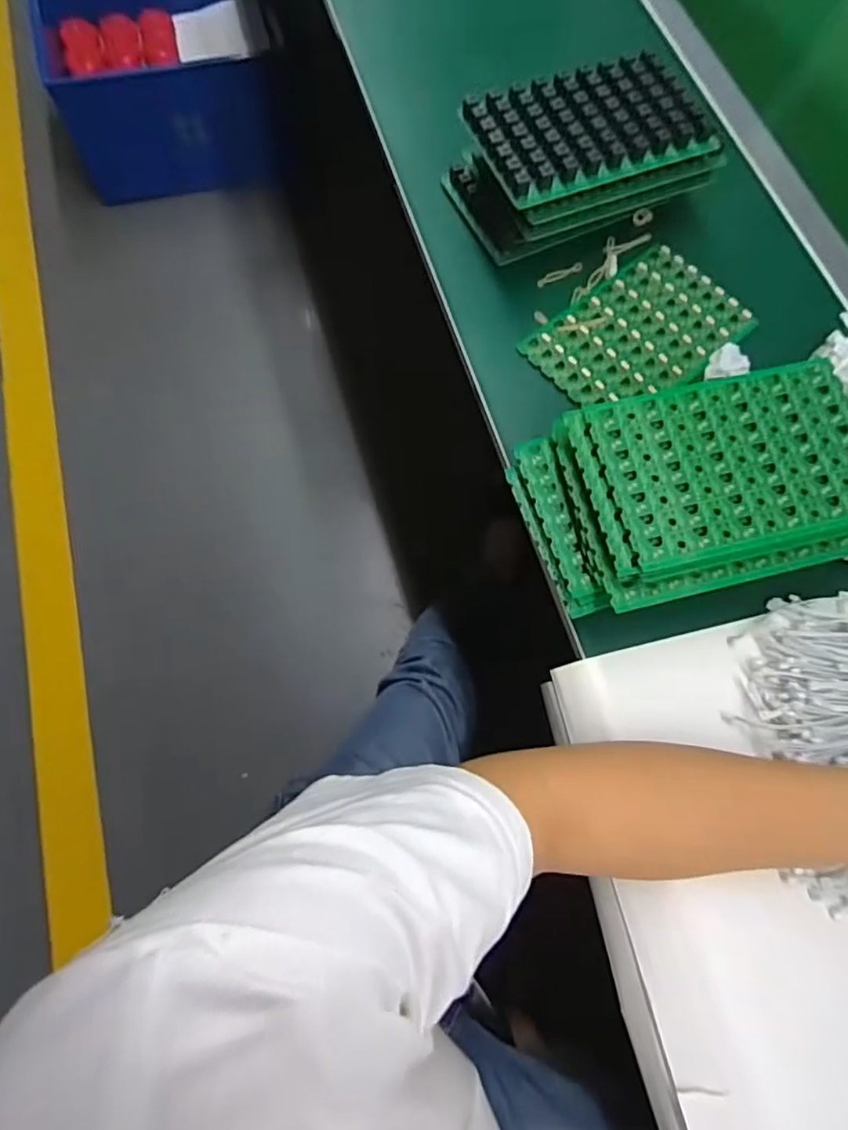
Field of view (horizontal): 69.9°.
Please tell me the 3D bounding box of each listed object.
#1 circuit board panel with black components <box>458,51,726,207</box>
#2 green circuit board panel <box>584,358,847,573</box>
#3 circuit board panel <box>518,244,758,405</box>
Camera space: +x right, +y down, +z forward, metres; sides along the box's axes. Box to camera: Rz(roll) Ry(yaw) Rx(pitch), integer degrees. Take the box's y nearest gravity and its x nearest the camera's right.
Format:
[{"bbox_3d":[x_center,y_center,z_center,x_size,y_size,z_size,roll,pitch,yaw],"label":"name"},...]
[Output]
[{"bbox_3d":[0.135,-0.369,0.509,0.192,0.029,0.106,-21,73,-10],"label":"circuit board panel with black components"},{"bbox_3d":[0.214,-0.071,0.414,0.186,0.017,0.127,-12,71,-7],"label":"green circuit board panel"},{"bbox_3d":[0.192,-0.204,0.537,0.185,0.013,0.117,-37,76,-14],"label":"circuit board panel"}]

